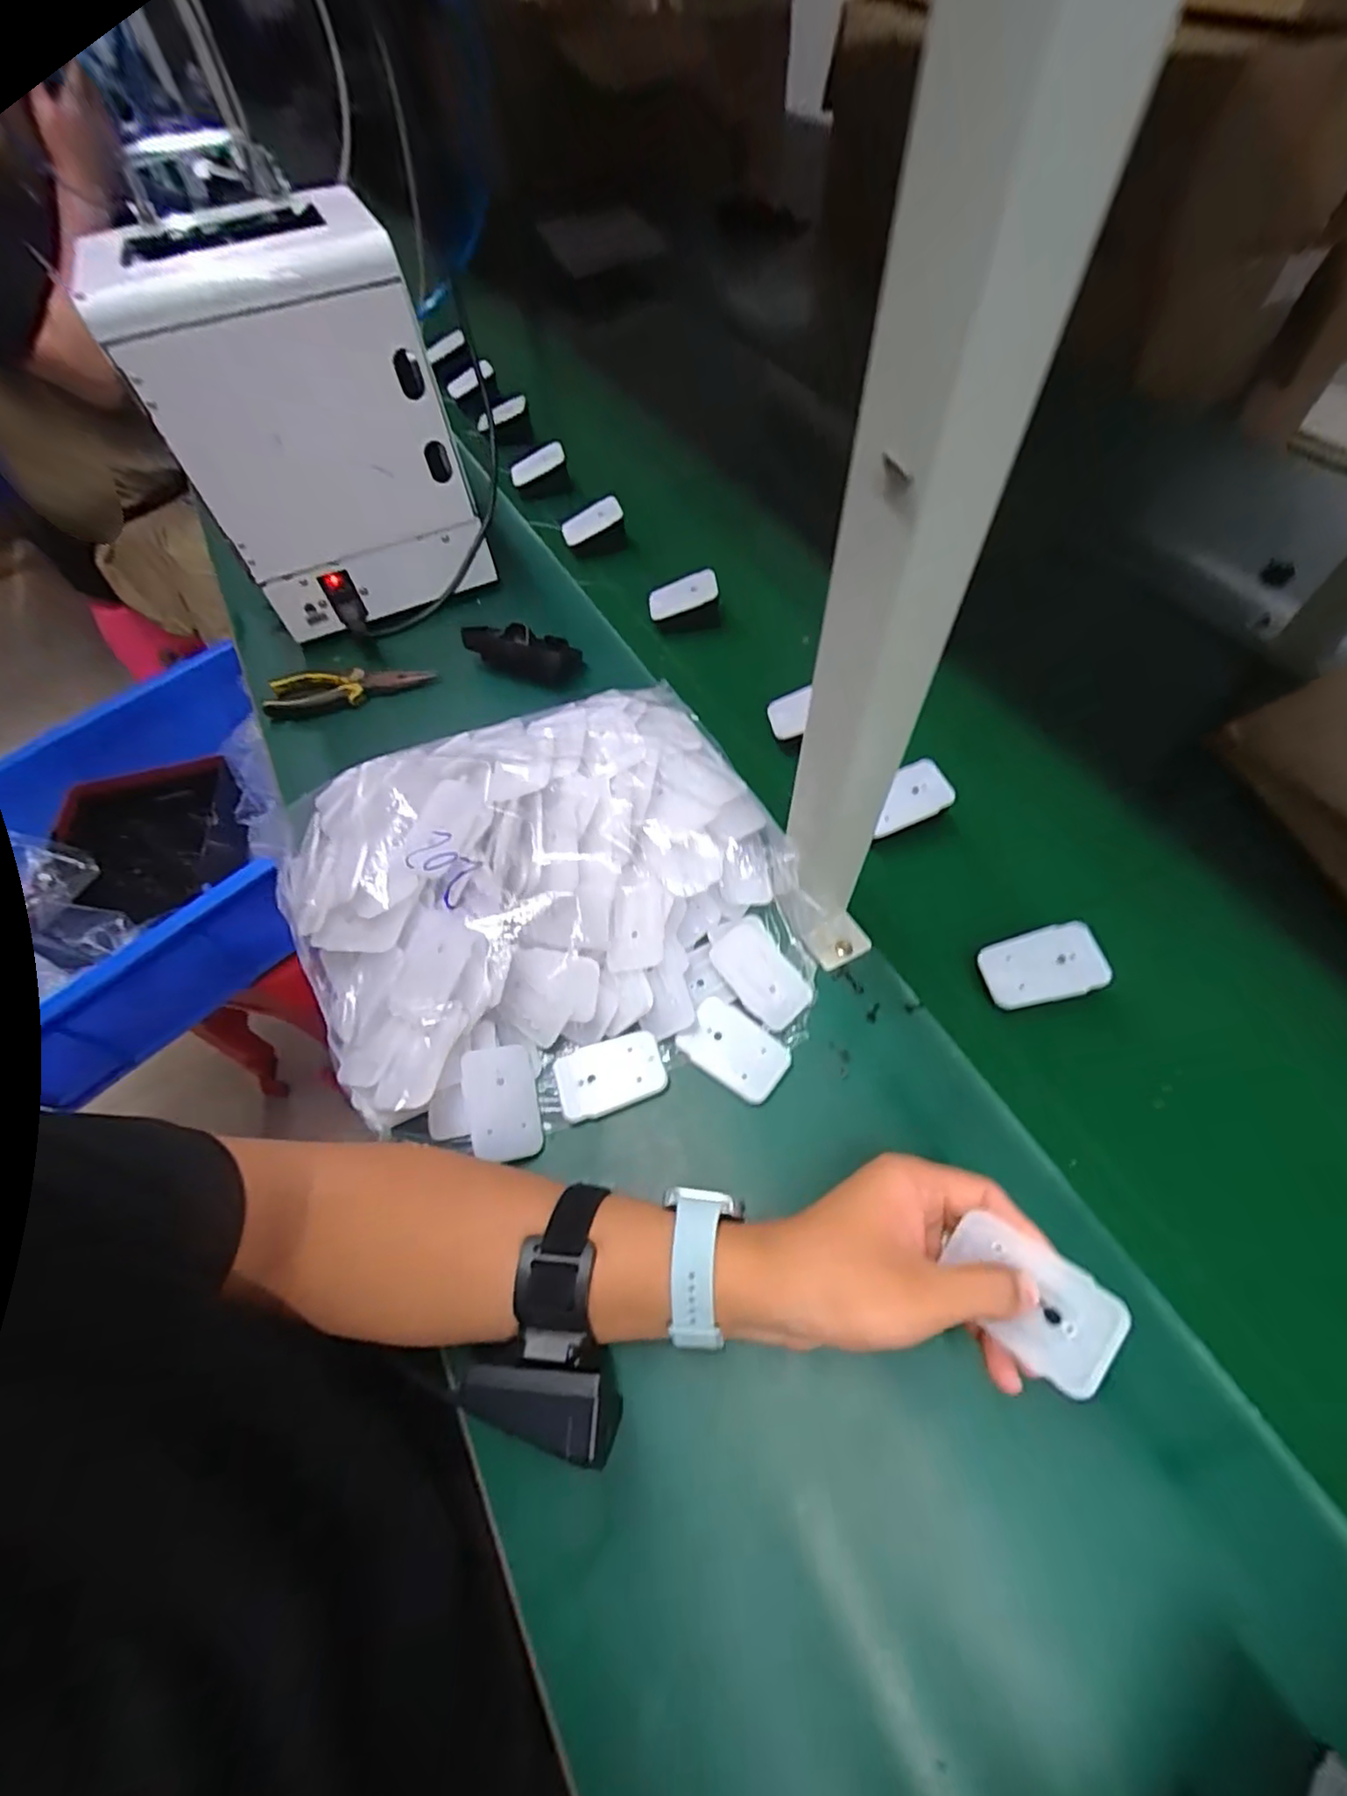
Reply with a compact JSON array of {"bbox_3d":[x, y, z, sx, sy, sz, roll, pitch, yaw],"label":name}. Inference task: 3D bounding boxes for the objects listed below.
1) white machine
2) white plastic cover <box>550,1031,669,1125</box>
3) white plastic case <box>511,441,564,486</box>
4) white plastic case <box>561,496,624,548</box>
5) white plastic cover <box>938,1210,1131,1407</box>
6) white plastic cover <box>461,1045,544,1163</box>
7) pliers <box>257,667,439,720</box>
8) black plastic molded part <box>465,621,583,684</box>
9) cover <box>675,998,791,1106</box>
[{"bbox_3d":[-0.330,-0.452,0.597,0.220,0.292,0.231,-18,61,-7],"label":"white machine"},{"bbox_3d":[-0.040,0.113,0.411,0.067,0.007,0.043,-18,61,-7],"label":"white plastic cover"},{"bbox_3d":[-0.168,-0.529,0.788,0.078,0.025,0.016,-6,56,33],"label":"white plastic case"},{"bbox_3d":[-0.093,-0.426,0.731,0.075,0.026,0.017,-15,57,27],"label":"white plastic case"},{"bbox_3d":[0.156,0.177,0.286,0.069,0.004,0.046,26,83,39],"label":"white plastic cover"},{"bbox_3d":[-0.107,0.127,0.401,0.042,0.007,0.067,-5,64,-21],"label":"white plastic cover"},{"bbox_3d":[-0.311,-0.202,0.622,0.152,0.020,0.044,-8,61,-2],"label":"pliers"},{"bbox_3d":[-0.147,-0.240,0.614,0.113,0.032,0.038,15,63,11],"label":"black plastic molded part"},{"bbox_3d":[0.039,0.098,0.416,0.067,0.005,0.045,33,67,19],"label":"cover"}]

